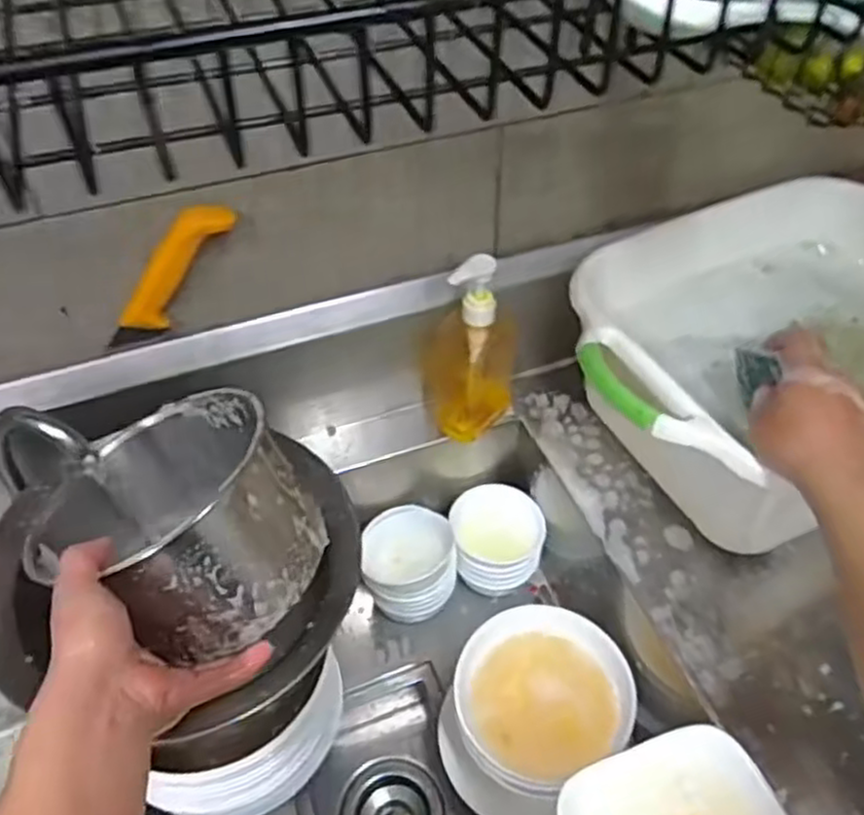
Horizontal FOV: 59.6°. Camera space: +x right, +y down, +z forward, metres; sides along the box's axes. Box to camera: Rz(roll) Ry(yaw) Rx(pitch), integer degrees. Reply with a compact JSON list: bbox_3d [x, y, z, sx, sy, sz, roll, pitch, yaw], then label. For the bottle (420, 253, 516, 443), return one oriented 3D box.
[{"bbox_3d":[0.043,-0.066,0.778,0.098,0.216,0.064,-6,47,-5],"label":"bottle"}]

